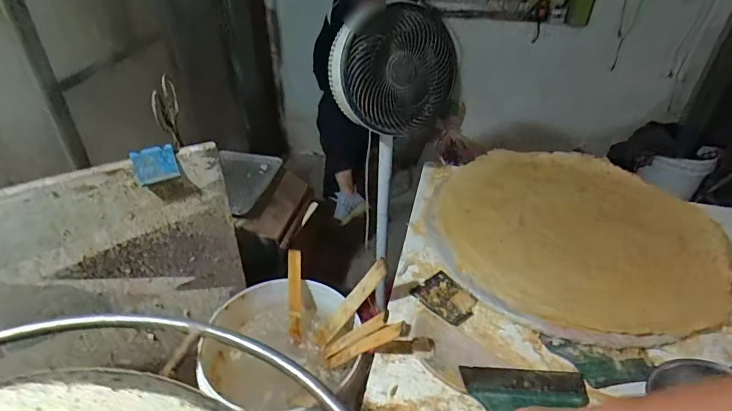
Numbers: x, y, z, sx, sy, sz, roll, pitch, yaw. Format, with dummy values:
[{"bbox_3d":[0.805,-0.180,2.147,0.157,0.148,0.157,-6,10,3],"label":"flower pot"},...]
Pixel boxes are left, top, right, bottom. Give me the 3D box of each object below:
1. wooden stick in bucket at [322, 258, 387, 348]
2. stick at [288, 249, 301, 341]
[{"bbox_3d":[-0.023,0.182,0.826,0.019,0.211,0.032,19,24,-39],"label":"wooden stick in bucket"},{"bbox_3d":[-0.141,0.178,0.872,0.025,0.179,0.015,-1,1,-4],"label":"stick"}]

